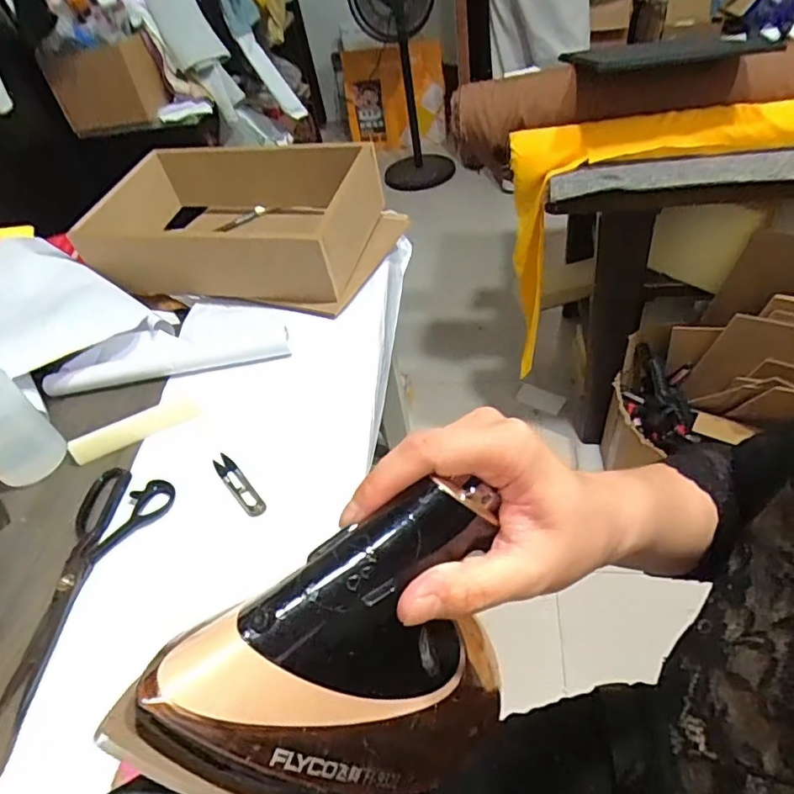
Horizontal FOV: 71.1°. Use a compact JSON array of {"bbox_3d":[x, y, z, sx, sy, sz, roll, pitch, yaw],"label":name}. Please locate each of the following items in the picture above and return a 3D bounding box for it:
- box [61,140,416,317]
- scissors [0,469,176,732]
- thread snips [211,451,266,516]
[{"bbox_3d":[-0.238,-0.275,0.878,0.439,0.144,0.278,9,47,18],"label":"box"},{"bbox_3d":[-0.307,0.167,0.526,0.090,0.010,0.230,8,47,18],"label":"scissors"},{"bbox_3d":[-0.166,0.090,0.584,0.022,0.004,0.099,-32,48,-21],"label":"thread snips"}]

